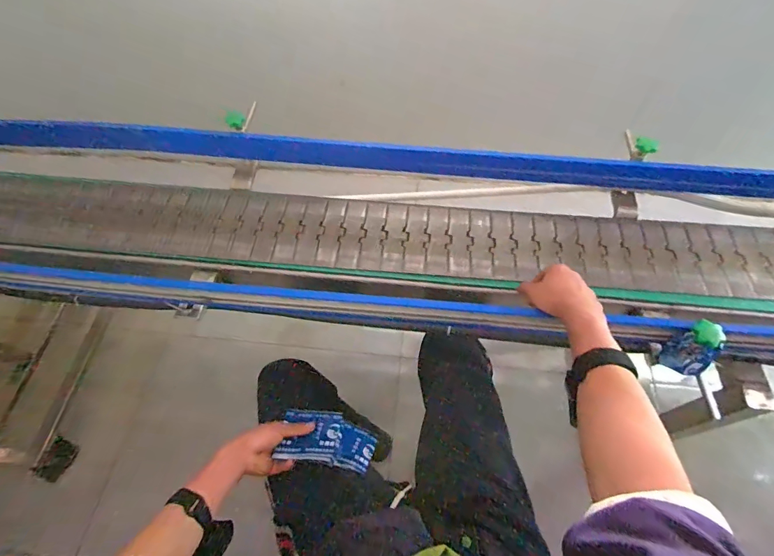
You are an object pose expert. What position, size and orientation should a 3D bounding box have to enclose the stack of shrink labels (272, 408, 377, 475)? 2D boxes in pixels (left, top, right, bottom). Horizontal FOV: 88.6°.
[{"bbox_3d":[-0.097,0.265,0.657,0.155,0.023,0.094,16,31,0],"label":"stack of shrink labels"}]

